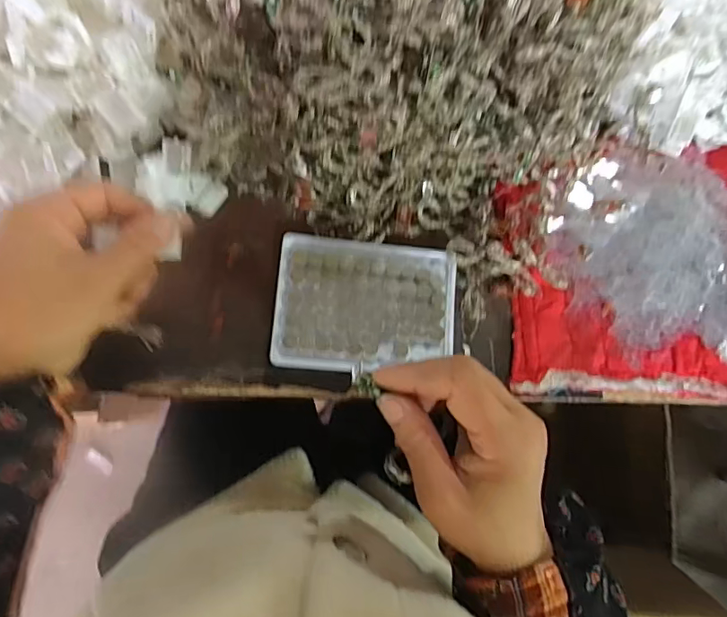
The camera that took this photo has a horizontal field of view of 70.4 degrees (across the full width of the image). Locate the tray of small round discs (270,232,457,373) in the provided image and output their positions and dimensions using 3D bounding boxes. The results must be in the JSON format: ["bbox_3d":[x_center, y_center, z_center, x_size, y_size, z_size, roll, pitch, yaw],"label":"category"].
[{"bbox_3d":[0.002,-0.002,0.375,0.128,0.014,0.095,5,80,-6],"label":"tray of small round discs"}]

